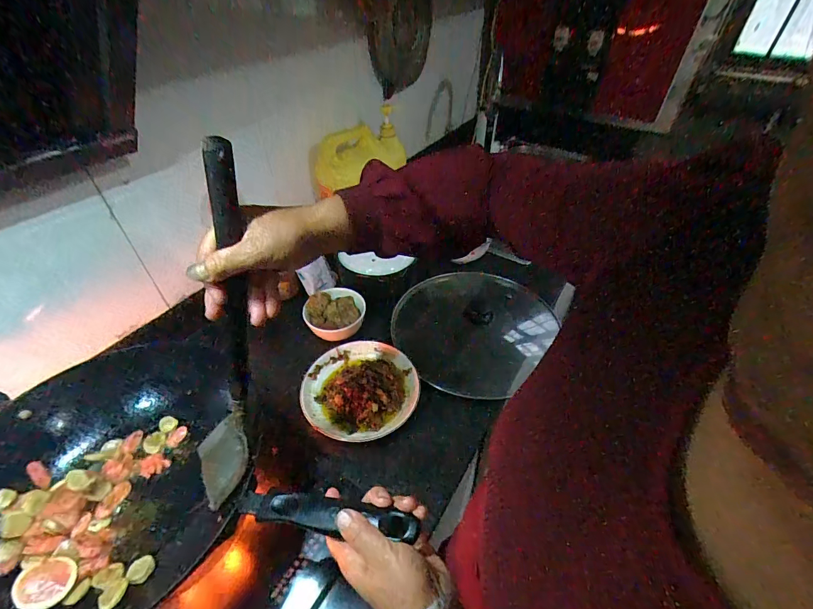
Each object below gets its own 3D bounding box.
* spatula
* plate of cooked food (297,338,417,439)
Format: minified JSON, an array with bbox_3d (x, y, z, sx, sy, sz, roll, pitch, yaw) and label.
[{"bbox_3d":[-0.189,0.047,0.371,0.052,0.395,0.086,-14,42,-36],"label":"spatula"},{"bbox_3d":[-0.080,0.140,0.653,0.191,0.039,0.182,0,43,0],"label":"plate of cooked food"}]

